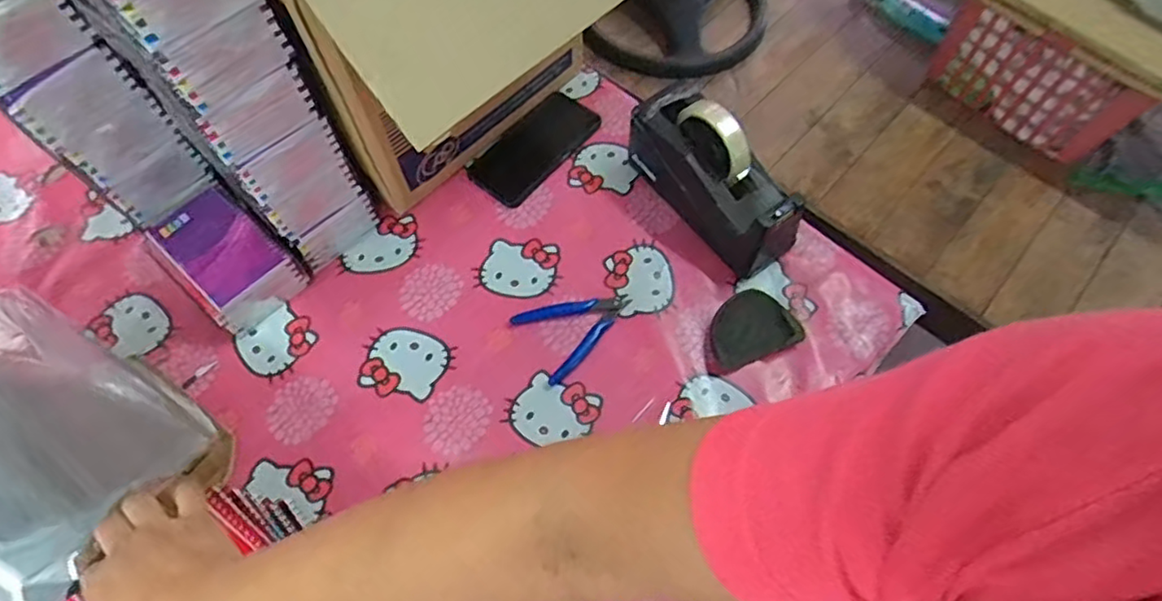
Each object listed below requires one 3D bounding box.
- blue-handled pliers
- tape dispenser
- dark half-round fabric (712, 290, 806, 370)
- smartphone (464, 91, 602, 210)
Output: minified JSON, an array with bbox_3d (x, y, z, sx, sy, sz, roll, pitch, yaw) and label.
[{"bbox_3d":[-0.001,0.026,0.667,0.114,0.006,0.085,-26,66,-14],"label":"blue-handled pliers"},{"bbox_3d":[0.139,-0.133,0.668,0.077,0.112,0.206,-32,67,-16],"label":"tape dispenser"},{"bbox_3d":[0.173,0.027,0.647,0.086,0.023,0.065,-20,64,-11],"label":"dark half-round fabric"},{"bbox_3d":[-0.056,-0.186,0.765,0.081,0.015,0.162,36,67,16],"label":"smartphone"}]

